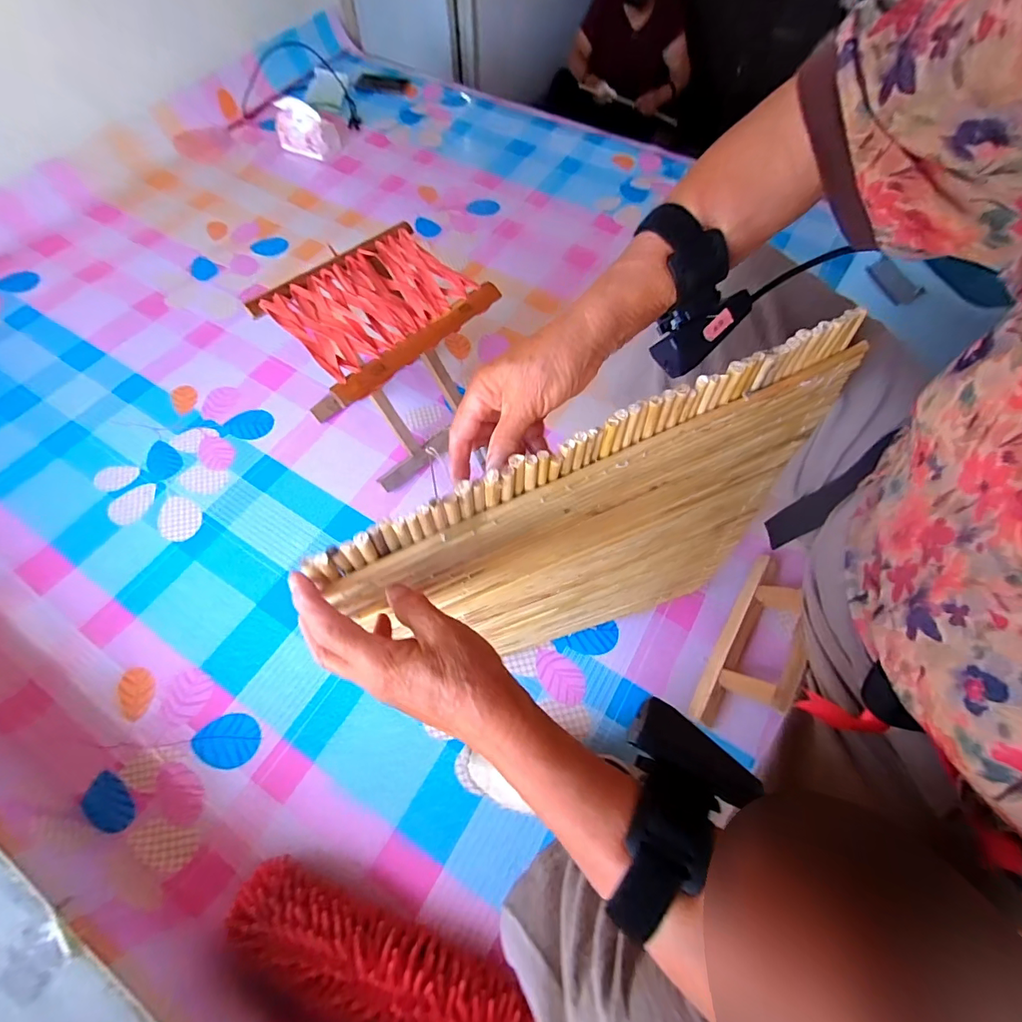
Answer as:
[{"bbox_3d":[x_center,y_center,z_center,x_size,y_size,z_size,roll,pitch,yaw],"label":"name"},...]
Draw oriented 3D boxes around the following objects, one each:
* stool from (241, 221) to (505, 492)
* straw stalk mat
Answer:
[{"bbox_3d":[-0.175,-0.224,0.734,0.288,0.239,0.281,39,69,17],"label":"stool"},{"bbox_3d":[0.097,0.052,0.473,0.412,0.428,0.045,-24,63,-7],"label":"straw stalk mat"}]

